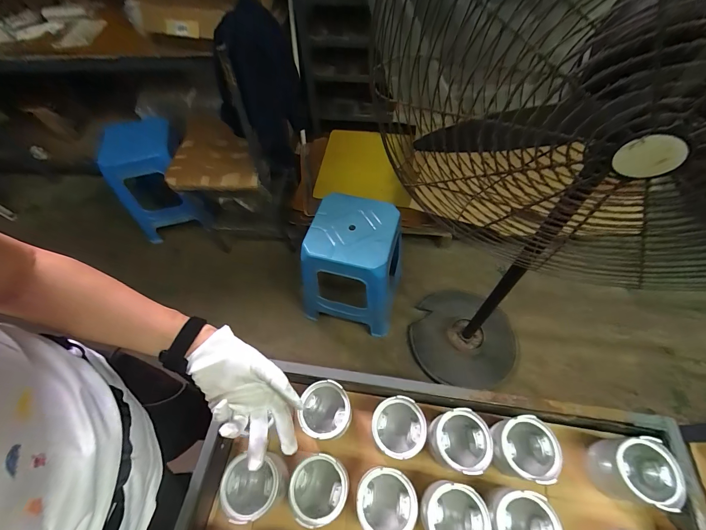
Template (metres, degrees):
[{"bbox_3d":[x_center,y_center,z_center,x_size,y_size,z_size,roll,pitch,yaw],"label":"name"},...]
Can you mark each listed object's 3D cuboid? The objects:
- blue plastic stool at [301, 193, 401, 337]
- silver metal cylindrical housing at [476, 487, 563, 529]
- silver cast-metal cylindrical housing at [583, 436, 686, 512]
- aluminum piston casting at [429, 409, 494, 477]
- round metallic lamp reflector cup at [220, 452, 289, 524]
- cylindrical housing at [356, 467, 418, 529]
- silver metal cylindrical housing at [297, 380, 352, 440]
[{"bbox_3d":[0.003,0.003,1.185,0.321,0.413,0.317,14,60,12],"label":"blue plastic stool"},{"bbox_3d":[0.238,0.379,0.456,0.083,0.098,0.084,-2,59,3],"label":"silver metal cylindrical housing"},{"bbox_3d":[0.428,0.316,0.480,0.078,0.086,0.087,8,59,8],"label":"silver cast-metal cylindrical housing"},{"bbox_3d":[0.170,0.283,0.503,0.085,0.076,0.084,-2,59,3],"label":"aluminum piston casting"},{"bbox_3d":[-0.147,0.336,0.478,0.084,0.069,0.078,-19,59,-8],"label":"round metallic lamp reflector cup"},{"bbox_3d":[0.050,0.351,0.464,0.082,0.073,0.083,-2,59,3],"label":"cylindrical housing"},{"bbox_3d":[-0.043,0.251,0.534,0.076,0.089,0.083,-2,59,3],"label":"silver metal cylindrical housing"}]

